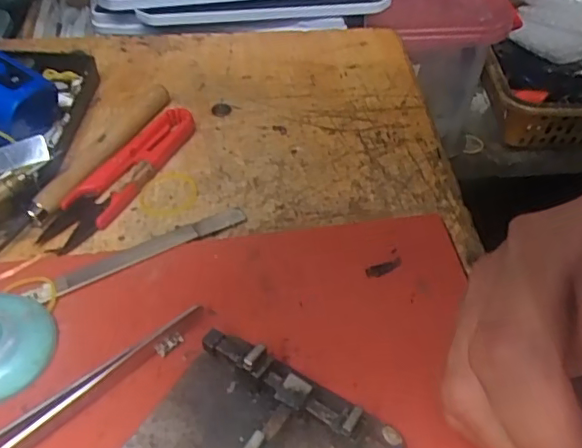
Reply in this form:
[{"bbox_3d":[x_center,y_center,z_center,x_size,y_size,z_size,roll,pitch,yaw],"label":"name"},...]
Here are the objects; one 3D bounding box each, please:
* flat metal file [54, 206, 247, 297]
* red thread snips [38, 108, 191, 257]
[{"bbox_3d":[-0.059,0.009,0.250,0.086,0.004,0.011,-24,53,-21],"label":"flat metal file"},{"bbox_3d":[-0.080,-0.025,0.276,0.024,0.010,0.096,25,52,20],"label":"red thread snips"}]

